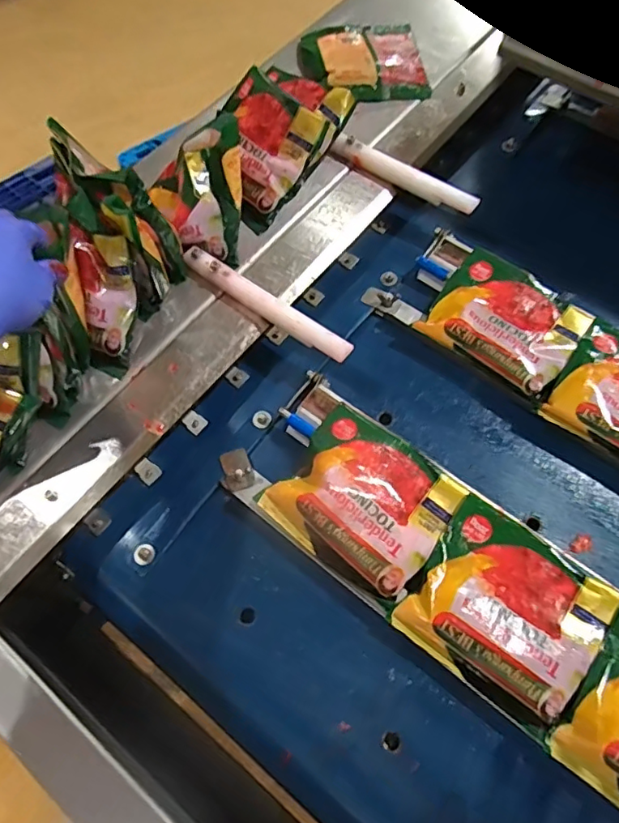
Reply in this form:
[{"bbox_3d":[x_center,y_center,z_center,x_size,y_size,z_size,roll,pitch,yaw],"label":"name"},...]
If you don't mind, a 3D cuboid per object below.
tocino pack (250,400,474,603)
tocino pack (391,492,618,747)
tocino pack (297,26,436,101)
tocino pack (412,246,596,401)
[{"bbox_3d":[0.046,0.078,0.483,0.142,0.043,0.124,36,64,17],"label":"tocino pack"},{"bbox_3d":[0.157,0.157,0.437,0.139,0.016,0.127,35,72,12],"label":"tocino pack"},{"bbox_3d":[0.068,-0.461,0.711,0.156,0.030,0.159,-4,60,-5],"label":"tocino pack"},{"bbox_3d":[0.200,-0.092,0.560,0.142,0.023,0.121,34,64,16],"label":"tocino pack"}]

